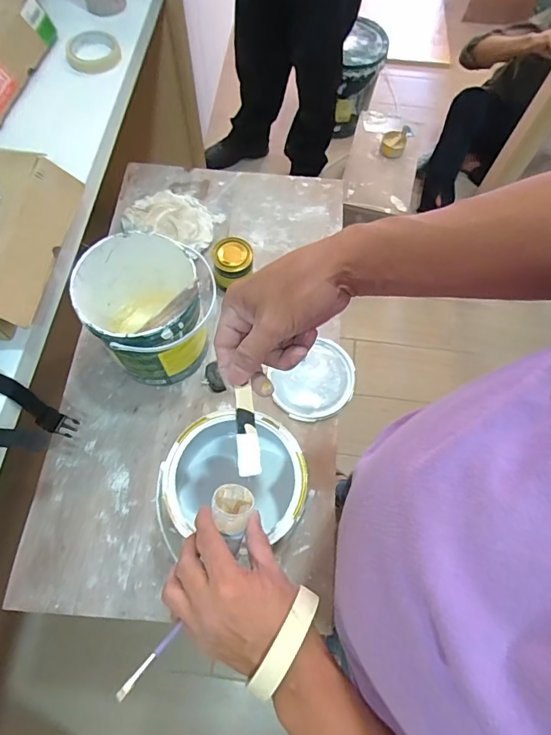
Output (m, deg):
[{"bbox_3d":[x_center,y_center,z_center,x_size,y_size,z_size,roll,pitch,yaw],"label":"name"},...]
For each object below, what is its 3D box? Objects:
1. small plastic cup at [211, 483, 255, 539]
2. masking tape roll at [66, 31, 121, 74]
[{"bbox_3d":[-0.043,0.139,0.421,0.039,0.033,0.042,11,27,-10],"label":"small plastic cup"},{"bbox_3d":[-0.348,-0.605,0.834,0.096,0.025,0.094,1,66,-2],"label":"masking tape roll"}]

